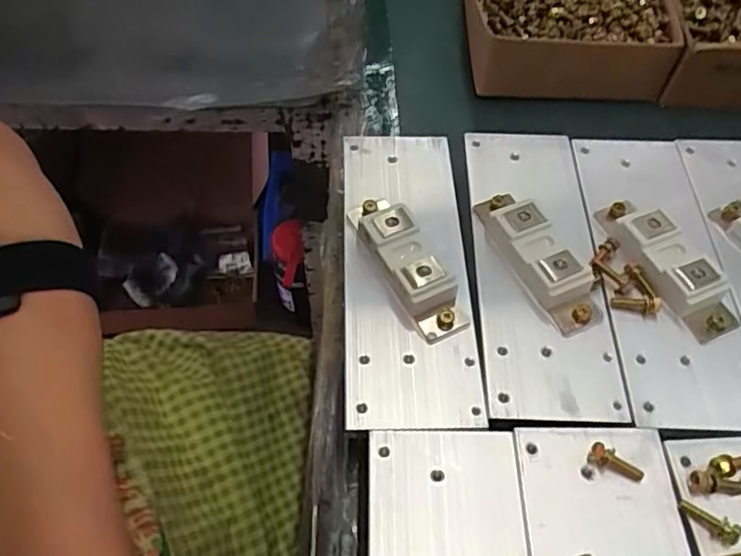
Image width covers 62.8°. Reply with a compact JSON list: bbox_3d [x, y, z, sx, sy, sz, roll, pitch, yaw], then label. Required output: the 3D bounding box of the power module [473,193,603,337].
[{"bbox_3d":[0.086,-0.014,0.318,0.029,0.018,0.091,-22,59,-15],"label":"power module"}]

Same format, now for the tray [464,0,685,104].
[{"bbox_3d":[0.152,-0.236,0.503,0.158,0.051,0.210,2,55,1],"label":"tray"}]

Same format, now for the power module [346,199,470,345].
[{"bbox_3d":[0.018,-0.010,0.315,0.027,0.019,0.092,-24,59,-16],"label":"power module"}]

